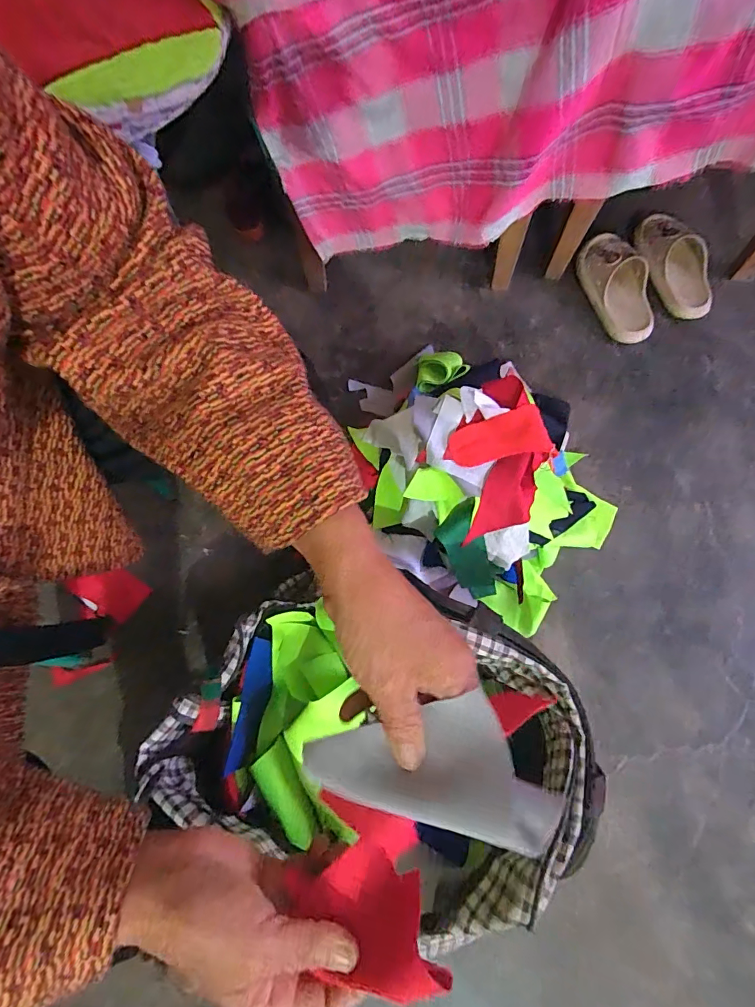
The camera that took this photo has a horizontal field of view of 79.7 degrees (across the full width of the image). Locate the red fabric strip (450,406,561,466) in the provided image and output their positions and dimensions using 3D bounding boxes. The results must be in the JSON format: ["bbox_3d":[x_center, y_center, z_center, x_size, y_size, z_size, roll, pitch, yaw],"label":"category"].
[{"bbox_3d":[0.158,-0.087,0.593,0.127,0.021,0.061,-9,72,0],"label":"red fabric strip"}]

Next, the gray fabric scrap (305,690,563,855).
[{"bbox_3d":[0.023,0.140,0.250,0.137,0.018,0.064,-7,70,25],"label":"gray fabric scrap"}]

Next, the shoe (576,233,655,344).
[{"bbox_3d":[0.433,-0.400,0.825,0.100,0.072,0.217,-10,72,-1],"label":"shoe"}]

